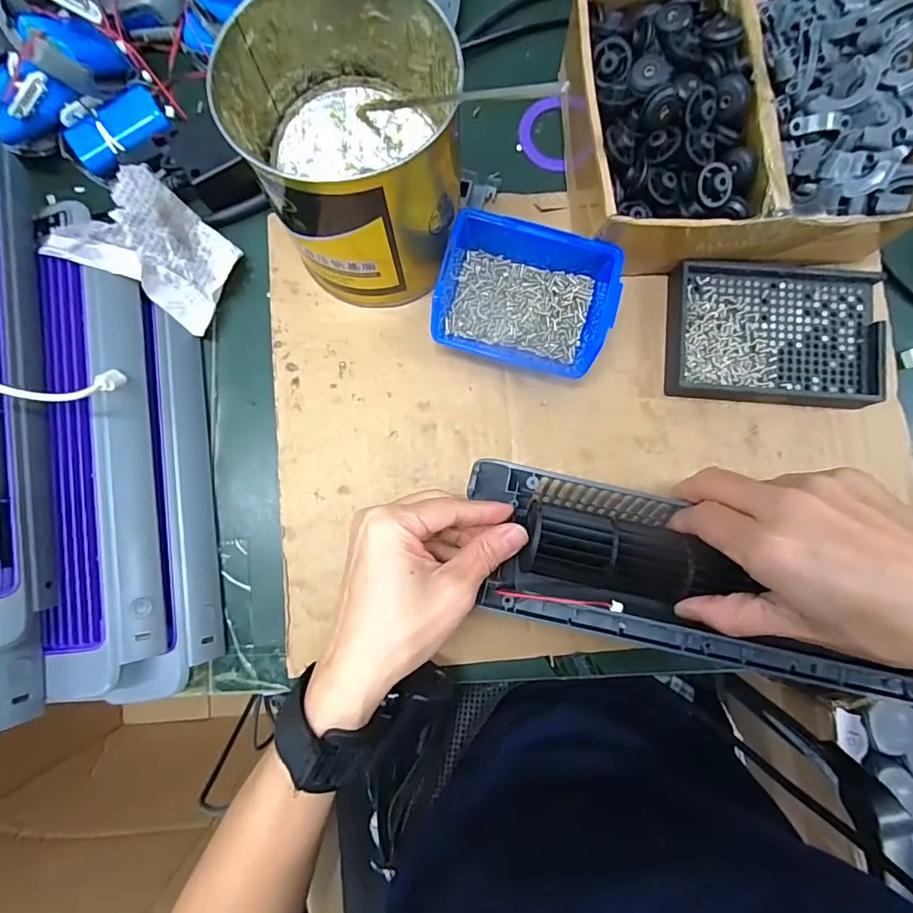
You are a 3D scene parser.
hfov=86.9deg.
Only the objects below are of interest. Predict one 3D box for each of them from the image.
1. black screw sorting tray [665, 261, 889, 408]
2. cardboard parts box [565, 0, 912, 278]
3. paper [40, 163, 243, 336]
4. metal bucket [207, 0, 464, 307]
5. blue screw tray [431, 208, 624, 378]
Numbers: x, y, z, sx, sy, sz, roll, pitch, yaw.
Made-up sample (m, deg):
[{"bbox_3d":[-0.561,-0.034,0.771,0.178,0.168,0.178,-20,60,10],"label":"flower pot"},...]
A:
[{"bbox_3d":[0.219,-0.085,0.338,0.139,0.026,0.095,3,84,0],"label":"black screw sorting tray"},{"bbox_3d":[0.186,-0.214,0.314,0.220,0.067,0.184,-2,84,-1],"label":"cardboard parts box"},{"bbox_3d":[-0.196,-0.136,0.317,0.018,0.089,0.071,25,86,45],"label":"paper"},{"bbox_3d":[-0.059,-0.177,0.292,0.119,0.118,0.125,0,84,-1],"label":"metal bucket"},{"bbox_3d":[0.046,-0.107,0.323,0.110,0.047,0.087,16,84,1],"label":"blue screw tray"}]

